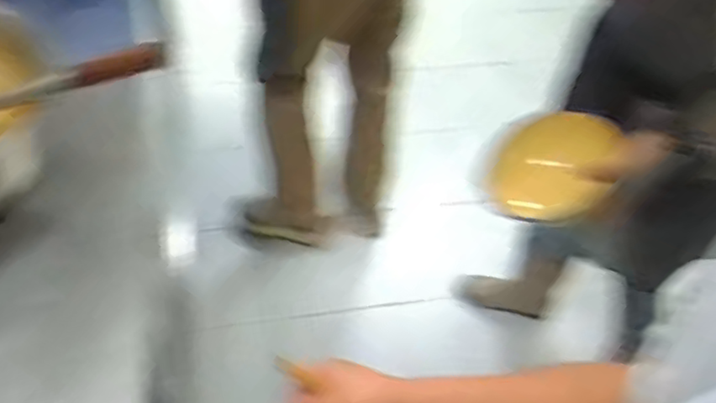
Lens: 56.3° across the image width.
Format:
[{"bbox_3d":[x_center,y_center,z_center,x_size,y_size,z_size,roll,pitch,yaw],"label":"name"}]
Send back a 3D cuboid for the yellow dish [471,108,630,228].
[{"bbox_3d":[0.234,-0.047,0.847,0.167,0.137,0.077,10,20,37],"label":"yellow dish"}]

